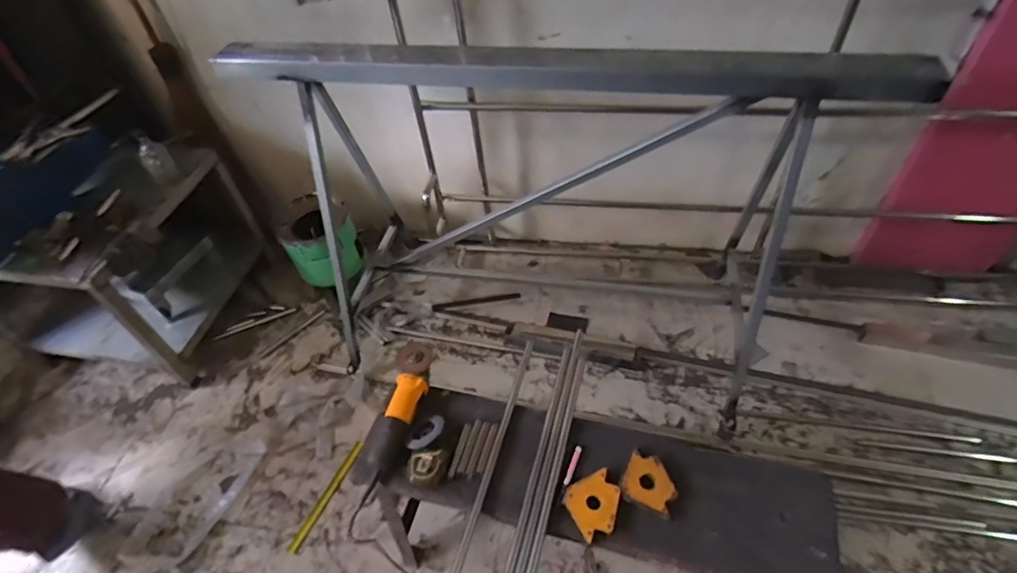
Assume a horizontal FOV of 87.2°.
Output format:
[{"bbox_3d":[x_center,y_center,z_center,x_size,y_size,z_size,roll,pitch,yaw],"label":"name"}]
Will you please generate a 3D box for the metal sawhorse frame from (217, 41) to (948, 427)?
[{"bbox_3d":[0.135,-0.259,1.587,1.506,1.032,0.779,6,48,11],"label":"metal sawhorse frame"}]

